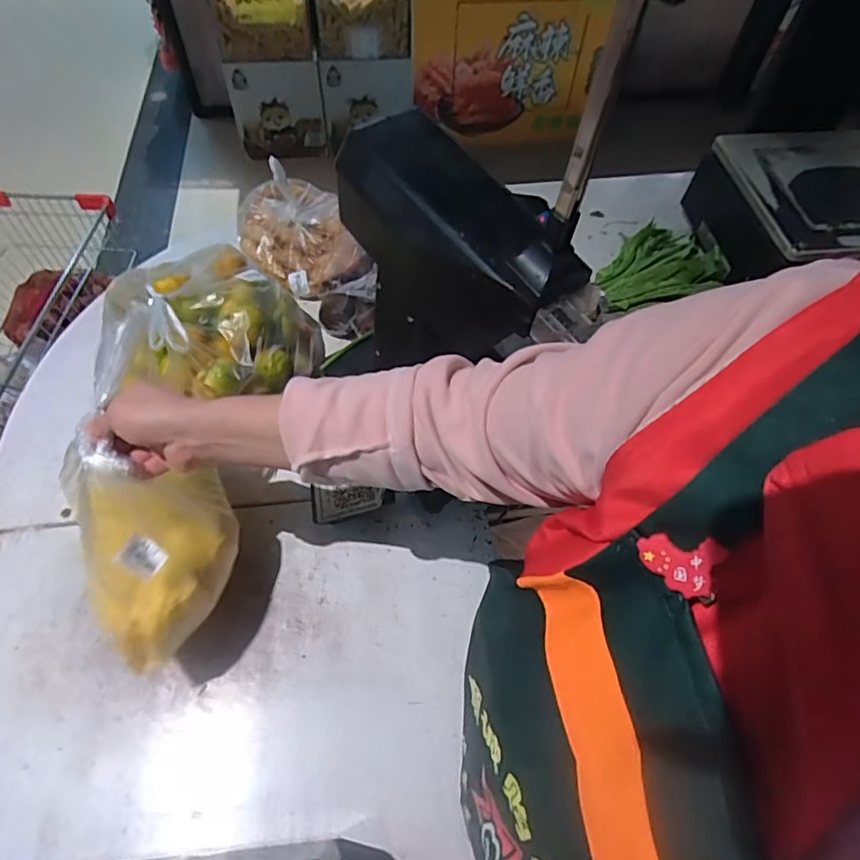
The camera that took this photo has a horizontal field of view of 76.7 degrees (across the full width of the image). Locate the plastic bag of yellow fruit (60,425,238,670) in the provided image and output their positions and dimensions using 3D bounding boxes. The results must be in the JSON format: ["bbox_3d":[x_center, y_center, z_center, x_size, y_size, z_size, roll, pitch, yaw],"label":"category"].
[{"bbox_3d":[-0.255,0.105,0.499,0.115,0.148,0.169,-16,60,-11],"label":"plastic bag of yellow fruit"}]

